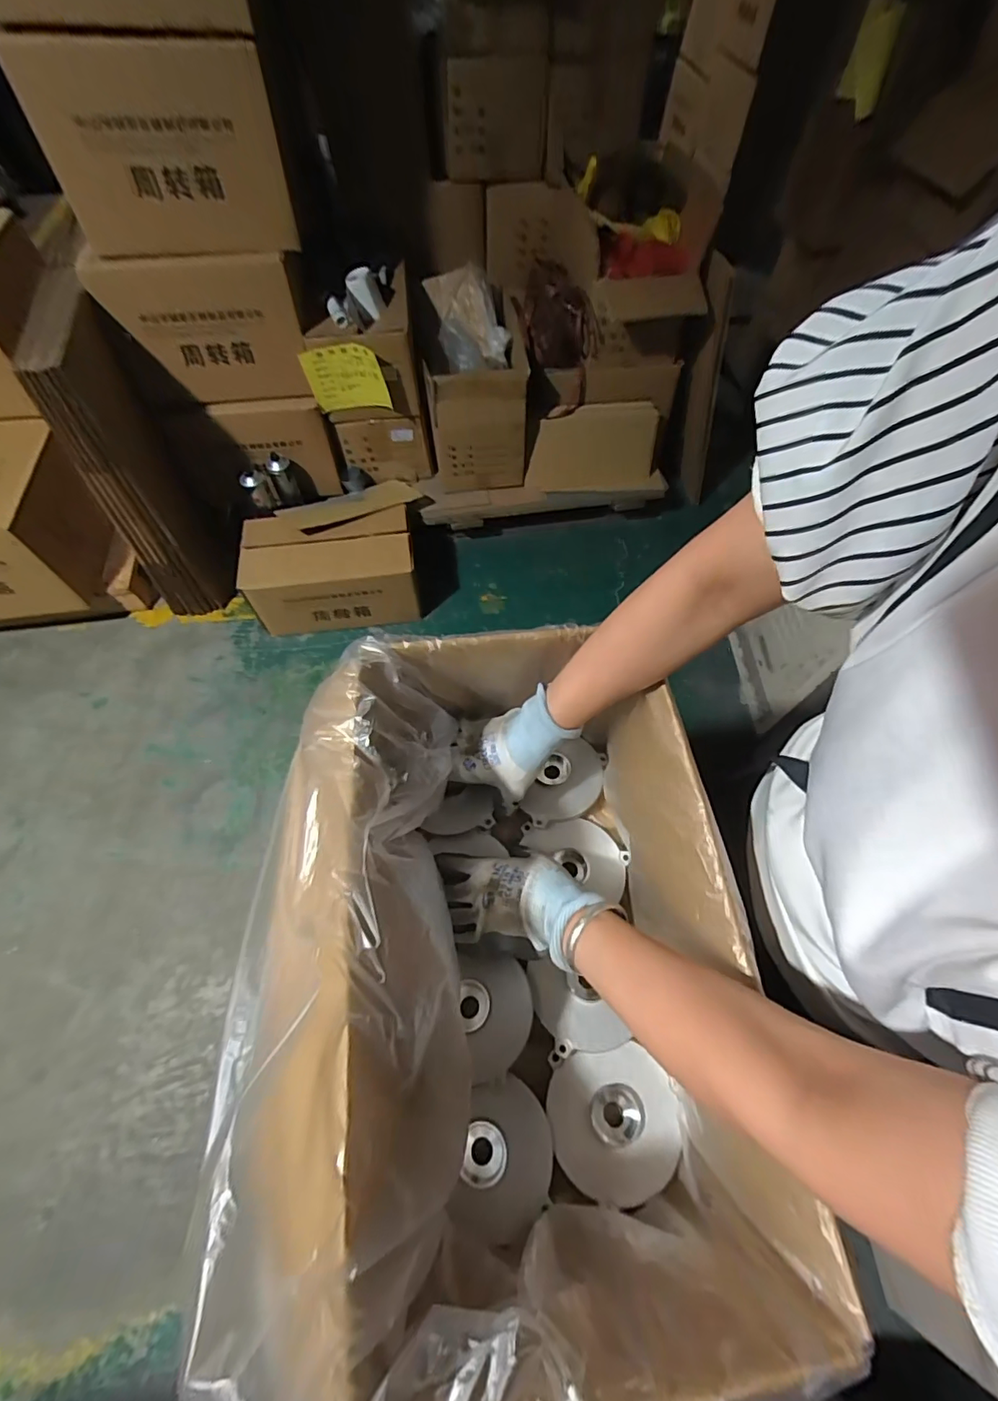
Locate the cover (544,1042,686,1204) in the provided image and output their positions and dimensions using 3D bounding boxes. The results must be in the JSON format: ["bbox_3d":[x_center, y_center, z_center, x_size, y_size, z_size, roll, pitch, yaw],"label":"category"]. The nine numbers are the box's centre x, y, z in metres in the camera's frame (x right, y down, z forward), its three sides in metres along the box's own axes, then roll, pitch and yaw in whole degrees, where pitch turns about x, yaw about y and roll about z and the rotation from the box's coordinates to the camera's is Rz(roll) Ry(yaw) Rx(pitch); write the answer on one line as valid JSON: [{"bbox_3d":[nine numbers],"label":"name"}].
[{"bbox_3d":[0.097,0.353,0.432,0.107,0.014,0.101,0,61,0],"label":"cover"}]

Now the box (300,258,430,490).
[{"bbox_3d":[-0.347,-0.874,1.420,0.281,0.361,0.255,-5,61,-3],"label":"box"}]

